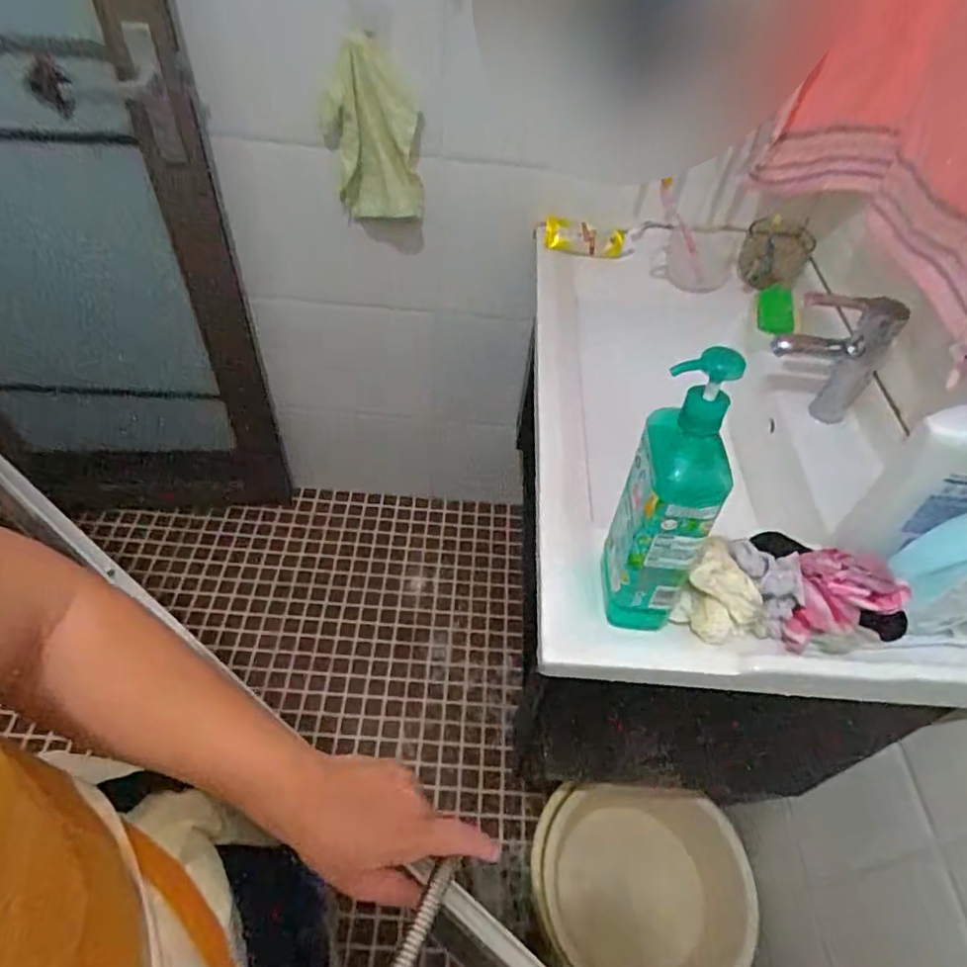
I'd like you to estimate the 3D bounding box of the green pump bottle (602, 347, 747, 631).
[{"bbox_3d":[0.157,0.015,0.538,0.069,0.263,0.105,7,50,1],"label":"green pump bottle"}]

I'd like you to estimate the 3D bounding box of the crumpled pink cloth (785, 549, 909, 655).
[{"bbox_3d":[0.329,0.112,0.600,0.111,0.054,0.088,-25,56,-24],"label":"crumpled pink cloth"}]

